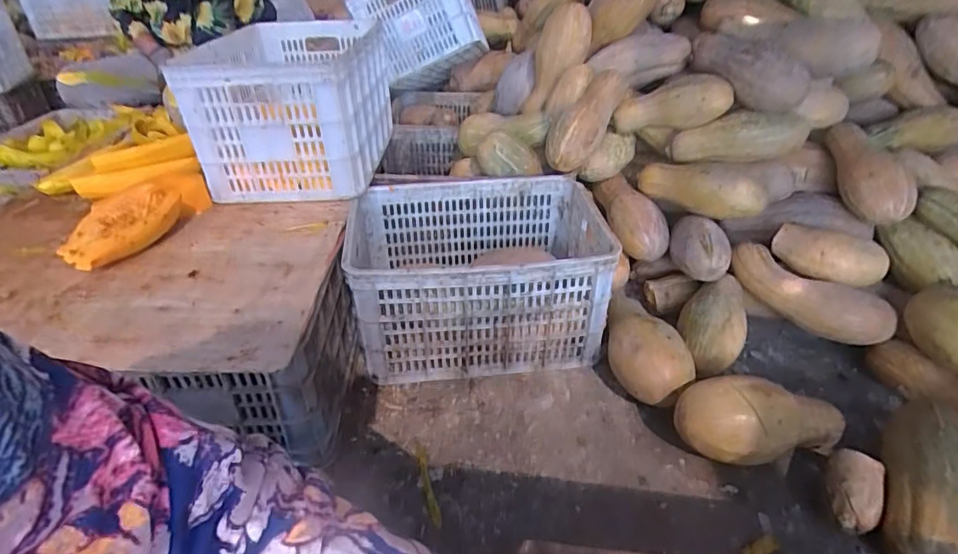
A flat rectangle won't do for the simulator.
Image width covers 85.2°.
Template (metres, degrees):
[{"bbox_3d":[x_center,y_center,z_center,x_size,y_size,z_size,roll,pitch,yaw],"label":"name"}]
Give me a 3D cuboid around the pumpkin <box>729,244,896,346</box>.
[{"bbox_3d":[0.670,0.044,1.068,0.306,0.116,0.097,23,41,30],"label":"pumpkin"}]

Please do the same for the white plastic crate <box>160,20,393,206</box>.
[{"bbox_3d":[-0.398,-0.395,1.190,0.342,0.262,0.475,-2,35,-2],"label":"white plastic crate"}]

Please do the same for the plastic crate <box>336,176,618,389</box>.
[{"bbox_3d":[0.000,-0.012,1.124,0.494,0.275,0.355,-5,35,-3],"label":"plastic crate"}]

